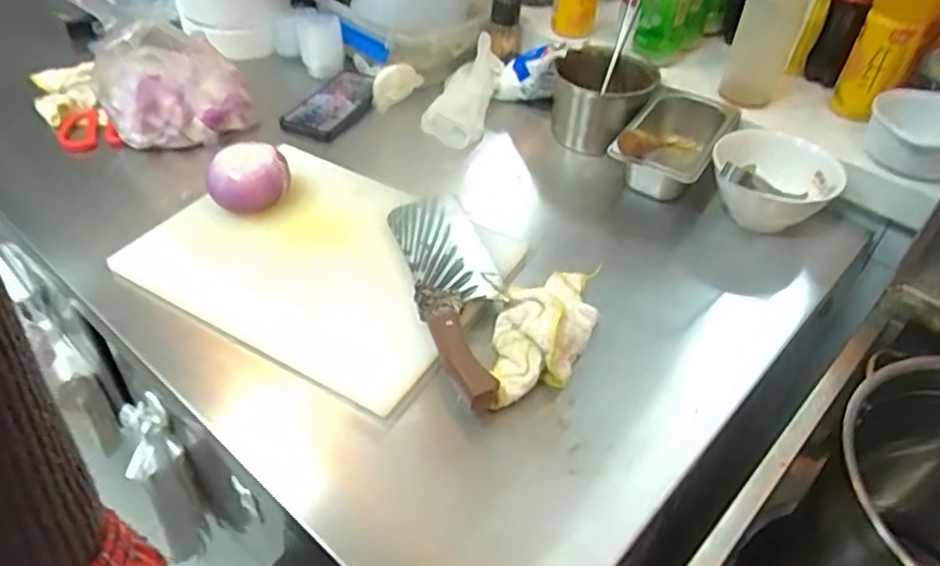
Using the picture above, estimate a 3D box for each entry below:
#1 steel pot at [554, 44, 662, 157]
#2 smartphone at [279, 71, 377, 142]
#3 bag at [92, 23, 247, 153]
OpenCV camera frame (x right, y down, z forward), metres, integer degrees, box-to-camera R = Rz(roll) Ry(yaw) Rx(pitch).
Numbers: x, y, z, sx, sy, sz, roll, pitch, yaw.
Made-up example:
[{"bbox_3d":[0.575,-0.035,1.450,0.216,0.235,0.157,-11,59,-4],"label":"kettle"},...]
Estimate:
[{"bbox_3d":[0.171,-0.238,0.926,0.126,0.100,0.138,2,43,-2],"label":"steel pot"},{"bbox_3d":[-0.185,-0.244,0.960,0.089,0.013,0.172,17,44,13],"label":"smartphone"},{"bbox_3d":[-0.382,-0.261,0.900,0.176,0.103,0.161,-23,49,-26],"label":"bag"}]

